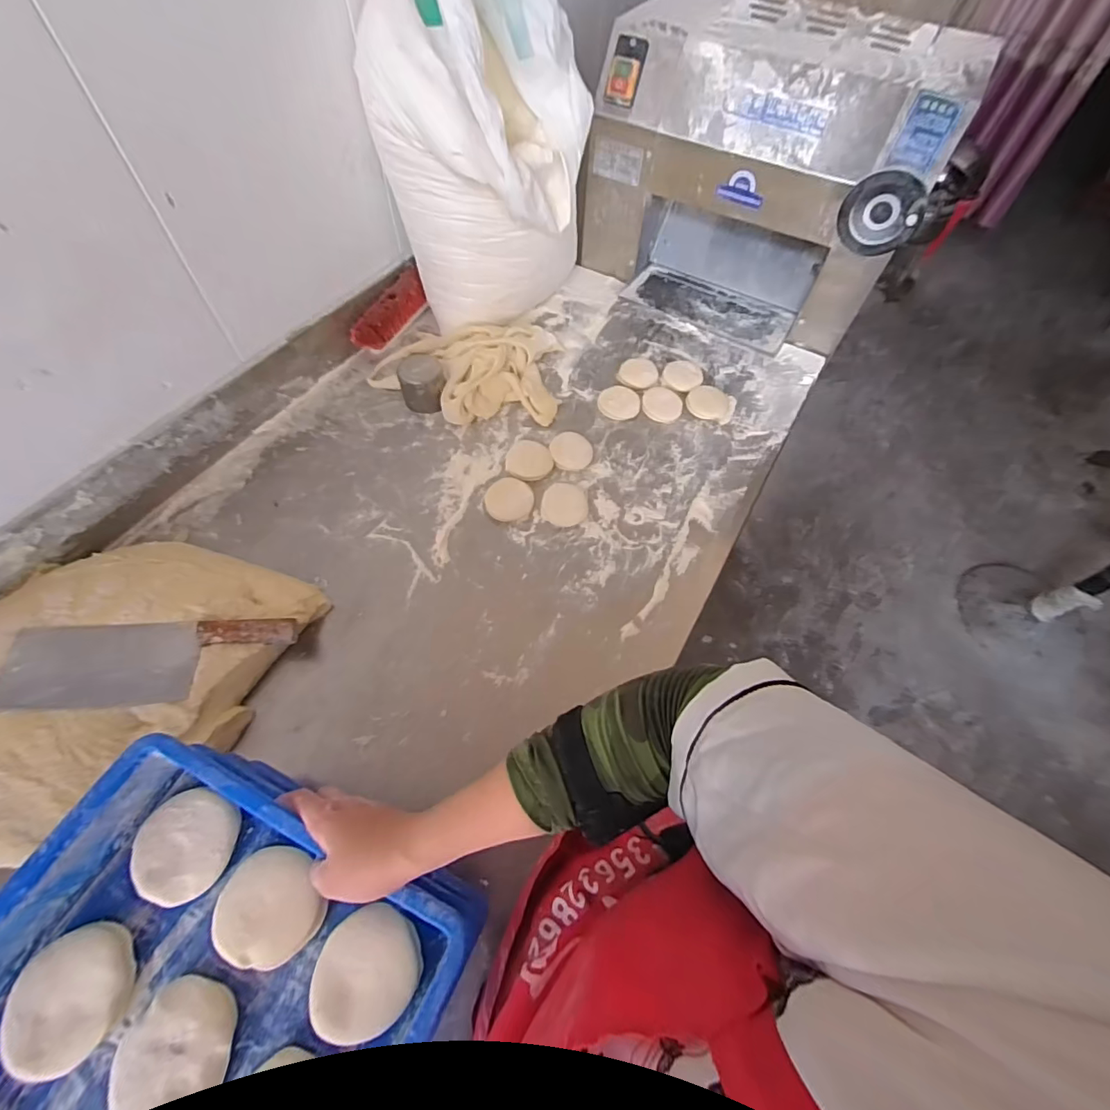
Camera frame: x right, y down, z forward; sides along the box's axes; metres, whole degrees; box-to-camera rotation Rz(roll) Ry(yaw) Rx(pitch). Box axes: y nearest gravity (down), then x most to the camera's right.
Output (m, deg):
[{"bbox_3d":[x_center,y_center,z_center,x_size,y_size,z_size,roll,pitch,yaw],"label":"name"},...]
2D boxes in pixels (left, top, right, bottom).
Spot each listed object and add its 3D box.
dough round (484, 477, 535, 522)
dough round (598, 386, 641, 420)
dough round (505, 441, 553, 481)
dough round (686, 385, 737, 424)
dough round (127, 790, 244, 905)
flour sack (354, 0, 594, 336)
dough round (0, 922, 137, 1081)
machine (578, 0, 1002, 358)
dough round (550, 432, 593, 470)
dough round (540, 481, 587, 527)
[{"bbox_3d":[-0.073,-0.090,0.799,0.075,0.007,0.081,1,60,-2],"label":"dough round"},{"bbox_3d":[0.119,-0.284,0.924,0.075,0.005,0.084,-2,60,-4],"label":"dough round"},{"bbox_3d":[-0.042,-0.162,0.843,0.078,0.004,0.089,6,59,0],"label":"dough round"},{"bbox_3d":[0.294,-0.286,0.934,0.088,0.016,0.088,1,60,-2],"label":"dough round"},{"bbox_3d":[-0.303,0.231,0.401,0.080,0.015,0.074,1,60,-2],"label":"dough round"},{"bbox_3d":[-0.110,-0.648,0.831,0.275,0.467,0.262,20,60,8],"label":"flour sack"},{"bbox_3d":[-0.345,0.313,0.351,0.070,0.019,0.079,-15,62,-12],"label":"dough round"},{"bbox_3d":[0.469,-0.853,0.973,0.574,0.546,0.554,32,63,15],"label":"machine"},{"bbox_3d":[0.029,-0.183,0.860,0.073,0.005,0.085,6,59,1],"label":"dough round"},{"bbox_3d":[0.016,-0.082,0.799,0.072,0.008,0.080,4,59,0],"label":"dough round"}]

